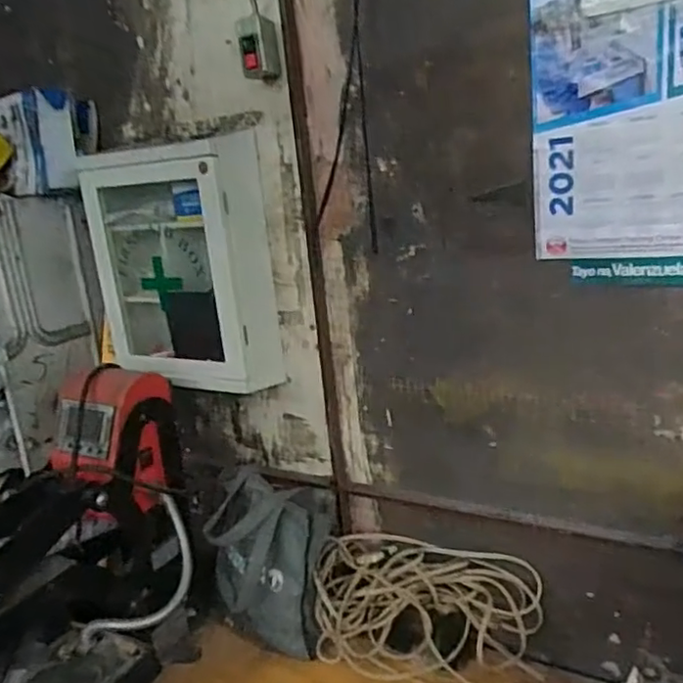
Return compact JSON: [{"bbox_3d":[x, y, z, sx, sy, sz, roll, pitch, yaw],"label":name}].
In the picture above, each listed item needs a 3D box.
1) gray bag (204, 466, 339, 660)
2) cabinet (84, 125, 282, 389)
[{"bbox_3d":[-0.117,0.374,1.073,0.206,0.269,0.146,-4,15,9],"label":"gray bag"},{"bbox_3d":[-0.277,-0.123,1.091,0.300,0.393,0.133,2,17,29],"label":"cabinet"}]

